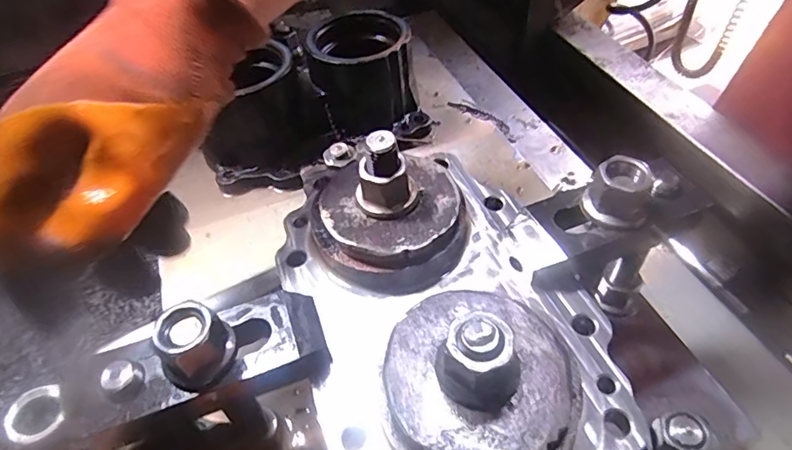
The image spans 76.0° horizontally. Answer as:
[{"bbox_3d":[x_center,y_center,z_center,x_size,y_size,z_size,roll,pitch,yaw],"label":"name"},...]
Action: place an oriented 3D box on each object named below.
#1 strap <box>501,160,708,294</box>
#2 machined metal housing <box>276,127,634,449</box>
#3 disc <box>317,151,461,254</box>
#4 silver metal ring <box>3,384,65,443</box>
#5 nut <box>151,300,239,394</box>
[{"bbox_3d":[0.104,-0.002,0.253,0.093,0.024,0.041,-21,50,-13],"label":"strap"},{"bbox_3d":[0.017,0.029,0.225,0.128,0.048,0.192,-20,50,-13],"label":"machined metal housing"},{"bbox_3d":[-0.004,-0.013,0.259,0.069,0.006,0.063,-3,48,3],"label":"disc"},{"bbox_3d":[-0.226,0.118,0.316,0.030,0.009,0.032,-28,52,-19],"label":"silver metal ring"},{"bbox_3d":[-0.081,0.048,0.202,0.025,0.022,0.027,-3,48,3],"label":"nut"}]

